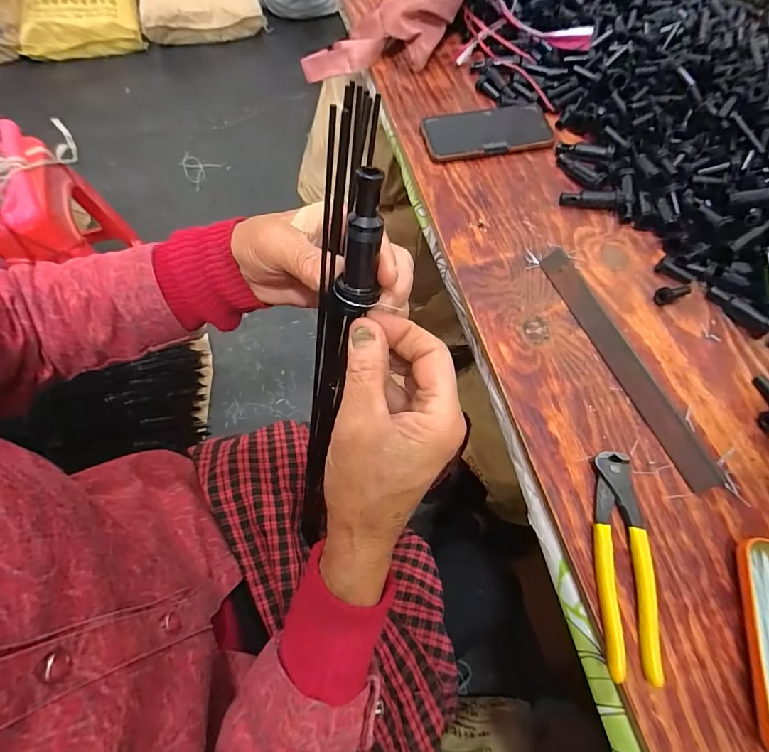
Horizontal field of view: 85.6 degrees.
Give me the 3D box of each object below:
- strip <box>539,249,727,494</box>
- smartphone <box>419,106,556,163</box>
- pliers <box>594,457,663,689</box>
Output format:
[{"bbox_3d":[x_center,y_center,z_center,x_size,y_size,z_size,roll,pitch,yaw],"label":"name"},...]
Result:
[{"bbox_3d":[0.235,-0.018,0.407,0.037,0.006,0.263,-21,68,-7],"label":"strip"},{"bbox_3d":[0.134,-0.316,0.538,0.165,0.007,0.084,-8,66,-4],"label":"smartphone"},{"bbox_3d":[0.189,0.144,0.329,0.038,0.016,0.161,7,66,2],"label":"pliers"}]

